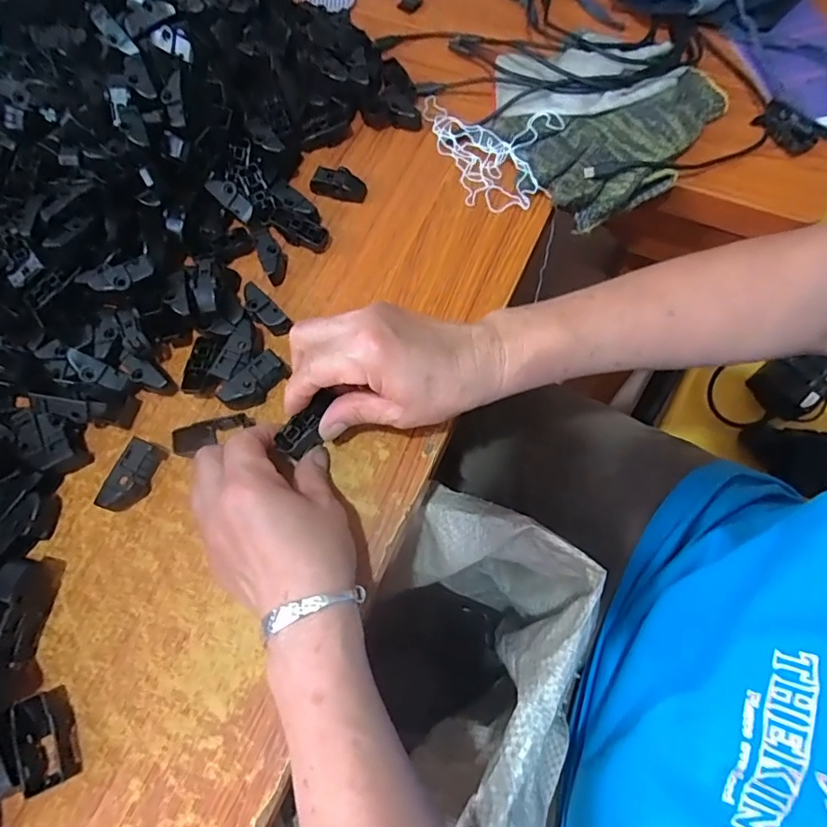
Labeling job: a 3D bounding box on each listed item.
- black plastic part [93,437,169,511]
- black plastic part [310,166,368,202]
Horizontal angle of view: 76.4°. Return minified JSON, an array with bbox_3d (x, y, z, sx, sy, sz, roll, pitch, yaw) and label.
[{"bbox_3d":[-0.187,0.042,0.349,0.020,0.022,0.049,25,72,10],"label":"black plastic part"},{"bbox_3d":[-0.063,-0.190,0.435,0.045,0.020,0.019,19,71,8],"label":"black plastic part"}]

